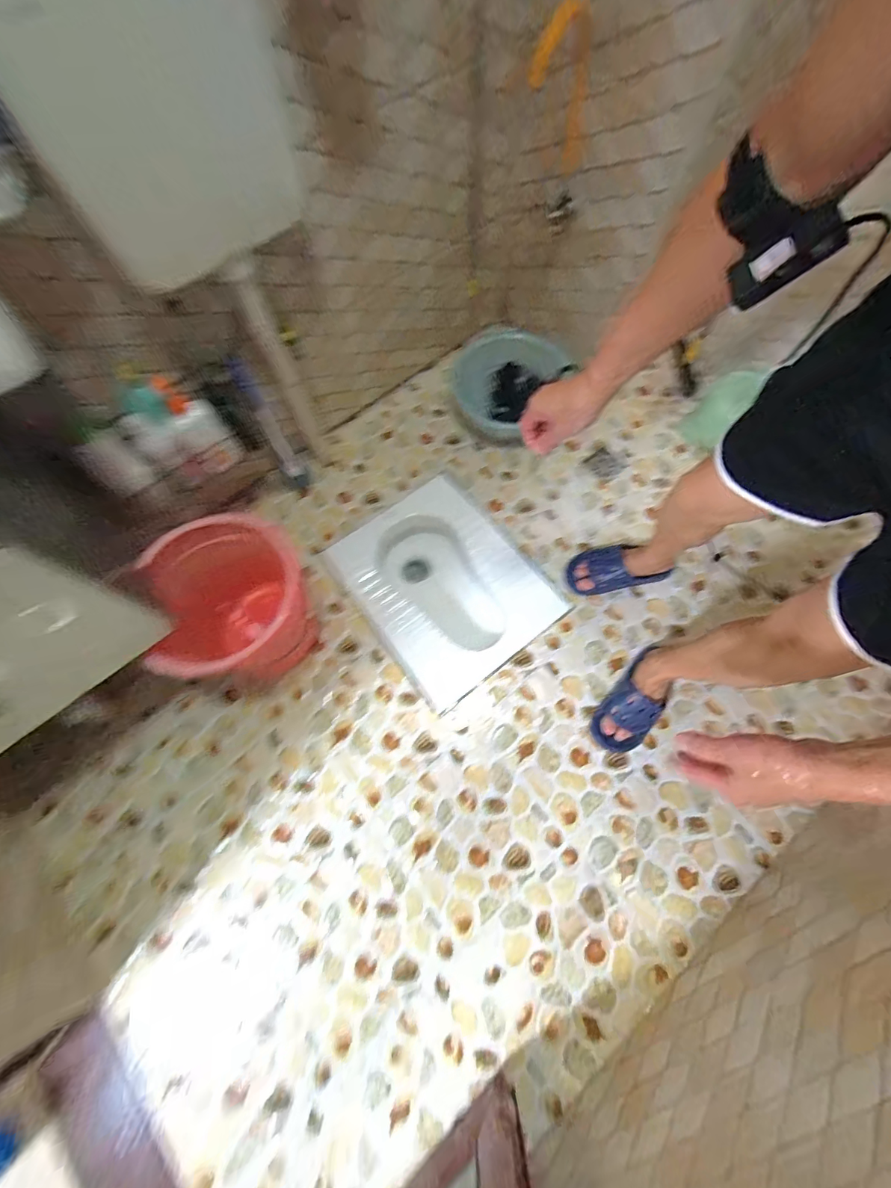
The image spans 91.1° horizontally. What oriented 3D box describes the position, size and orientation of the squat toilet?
[{"bbox_3d":[-0.008,-0.004,1.217,0.405,0.214,0.516,-36,73,-10],"label":"squat toilet"}]

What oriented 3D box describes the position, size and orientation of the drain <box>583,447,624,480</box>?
[{"bbox_3d":[0.453,-0.372,1.256,0.087,0.010,0.089,-34,73,-9],"label":"drain"}]

